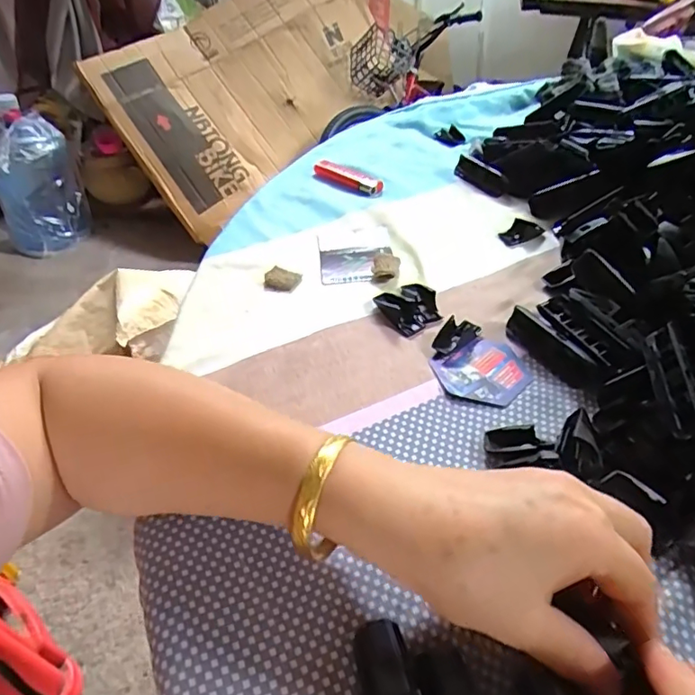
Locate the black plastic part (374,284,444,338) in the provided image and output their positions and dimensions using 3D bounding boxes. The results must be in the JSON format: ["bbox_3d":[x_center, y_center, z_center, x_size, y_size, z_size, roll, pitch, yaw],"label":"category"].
[{"bbox_3d":[0.045,-0.031,0.393,0.044,0.011,0.040,-24,47,-24],"label":"black plastic part"}]

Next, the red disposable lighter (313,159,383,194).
[{"bbox_3d":[-0.001,-0.175,0.560,0.081,0.007,0.026,29,50,29],"label":"red disposable lighter"}]

